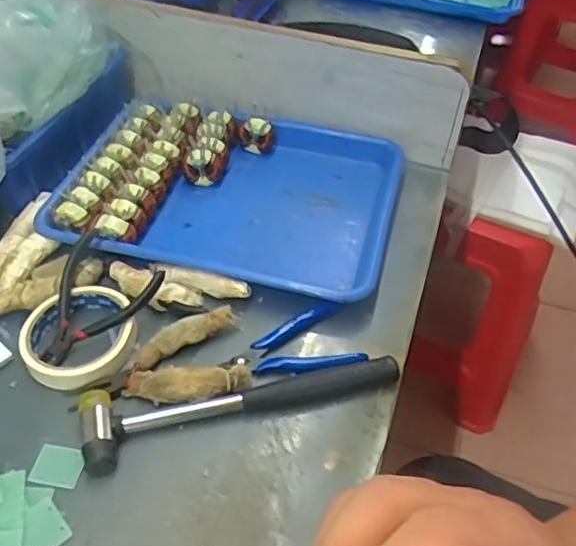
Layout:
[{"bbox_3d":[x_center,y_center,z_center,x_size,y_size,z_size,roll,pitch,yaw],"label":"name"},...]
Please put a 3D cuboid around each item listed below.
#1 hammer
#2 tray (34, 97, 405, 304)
[{"bbox_3d":[-0.030,0.104,0.471,0.245,0.024,0.059,-7,48,-9],"label":"hammer"},{"bbox_3d":[-0.052,-0.091,0.631,0.322,0.035,0.246,12,48,9],"label":"tray"}]

